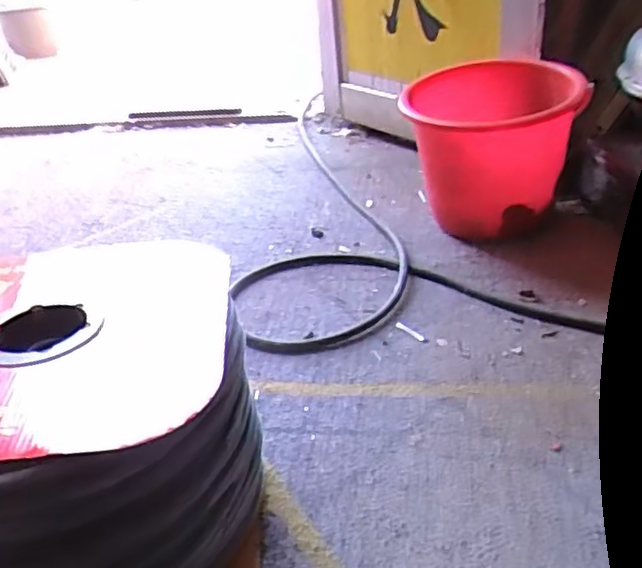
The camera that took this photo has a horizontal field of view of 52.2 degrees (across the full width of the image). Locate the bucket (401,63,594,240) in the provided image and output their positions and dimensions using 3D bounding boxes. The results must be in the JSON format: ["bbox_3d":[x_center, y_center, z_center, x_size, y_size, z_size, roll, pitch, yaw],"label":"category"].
[{"bbox_3d":[0.228,-0.171,0.898,0.219,0.212,0.197,3,33,15],"label":"bucket"}]

